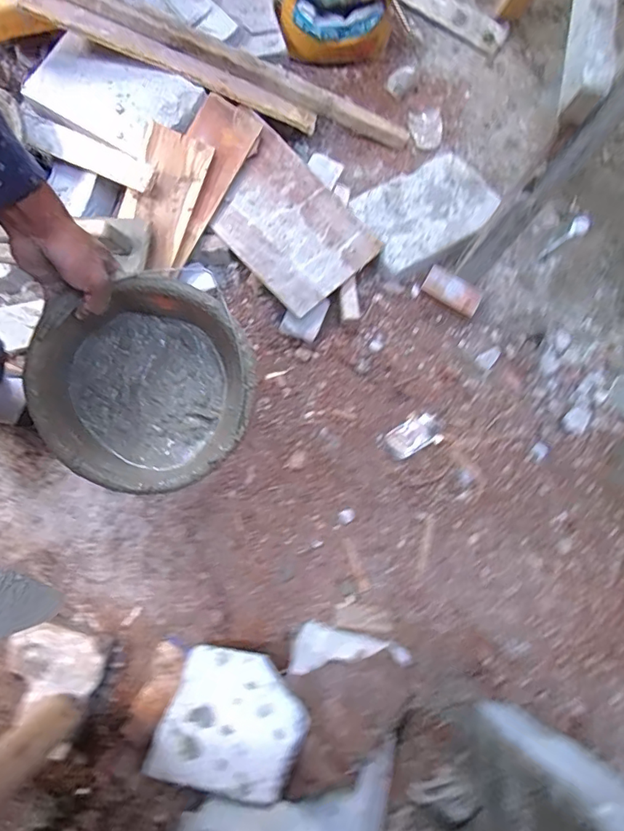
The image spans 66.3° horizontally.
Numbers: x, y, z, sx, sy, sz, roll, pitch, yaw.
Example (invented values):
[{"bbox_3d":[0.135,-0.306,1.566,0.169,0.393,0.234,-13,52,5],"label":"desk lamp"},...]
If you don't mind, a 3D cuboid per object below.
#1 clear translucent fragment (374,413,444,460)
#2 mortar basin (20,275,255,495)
[{"bbox_3d":[0.207,0.043,1.008,0.136,0.007,0.071,-23,81,-6],"label":"clear translucent fragment"},{"bbox_3d":[-0.207,-0.040,0.599,0.249,0.100,0.249,-3,100,-19],"label":"mortar basin"}]

